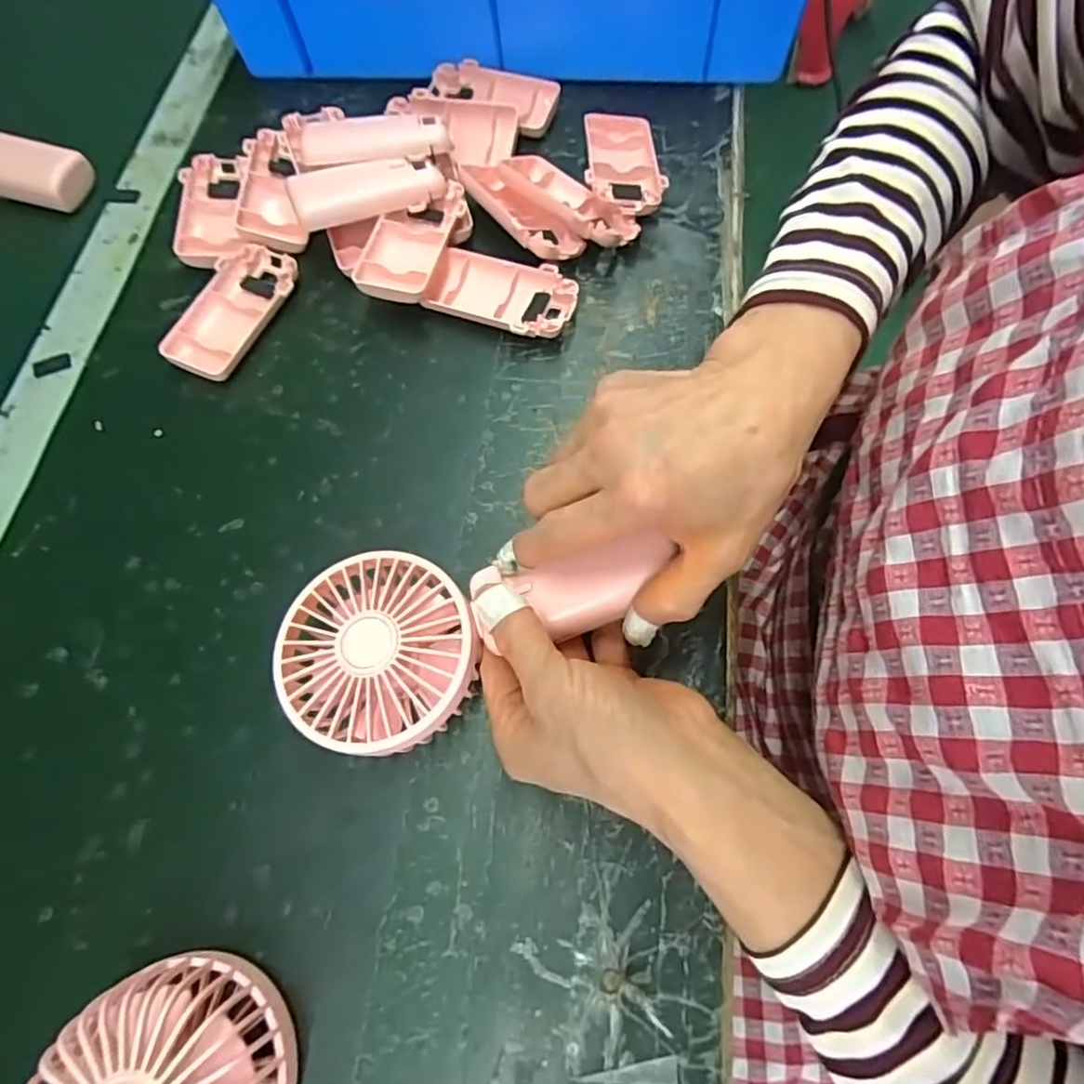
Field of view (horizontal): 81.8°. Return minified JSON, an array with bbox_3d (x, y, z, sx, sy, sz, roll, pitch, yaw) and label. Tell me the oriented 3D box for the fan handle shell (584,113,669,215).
[{"bbox_3d":[0.055,-0.255,0.424,0.050,0.021,0.095,-3,68,1],"label":"fan handle shell"}]

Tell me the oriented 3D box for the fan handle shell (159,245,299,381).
[{"bbox_3d":[-0.195,-0.146,0.398,0.051,0.016,0.096,25,72,12],"label":"fan handle shell"}]

